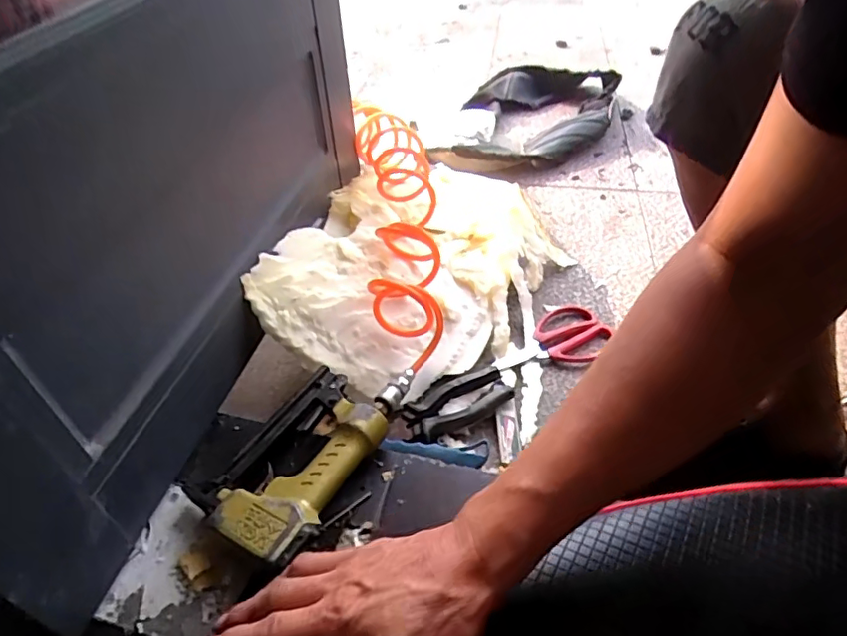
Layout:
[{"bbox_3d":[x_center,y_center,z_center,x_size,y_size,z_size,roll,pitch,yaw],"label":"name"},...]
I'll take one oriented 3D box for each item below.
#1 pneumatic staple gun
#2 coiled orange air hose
[{"bbox_3d":[-0.108,0.123,0.512,0.111,0.052,0.190,19,49,21],"label":"pneumatic staple gun"},{"bbox_3d":[-0.029,-0.140,0.740,0.095,0.089,0.463,-6,44,-5],"label":"coiled orange air hose"}]

